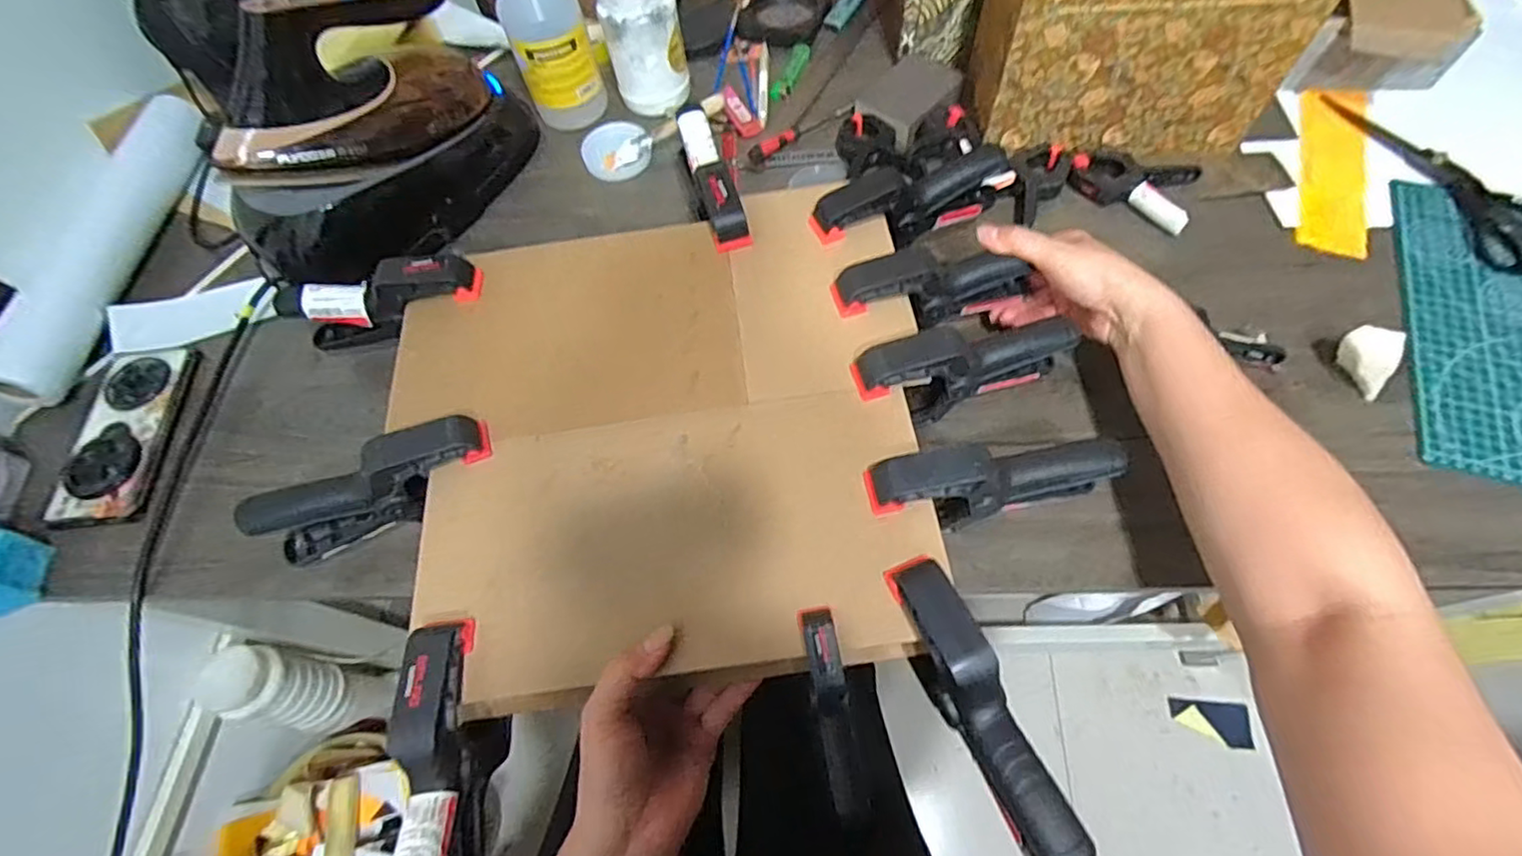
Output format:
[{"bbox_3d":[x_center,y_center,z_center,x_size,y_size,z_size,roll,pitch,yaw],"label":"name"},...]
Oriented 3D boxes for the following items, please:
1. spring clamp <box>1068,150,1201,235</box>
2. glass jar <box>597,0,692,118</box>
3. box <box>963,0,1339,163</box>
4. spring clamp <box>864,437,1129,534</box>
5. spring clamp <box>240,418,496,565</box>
[{"bbox_3d":[0.345,-0.229,0.596,0.107,0.017,0.076,27,68,16],"label":"spring clamp"},{"bbox_3d":[-0.120,-0.401,0.653,0.076,0.108,0.076,-17,64,-5],"label":"glass jar"},{"bbox_3d":[0.330,-0.361,0.576,0.233,0.169,0.133,-1,63,3],"label":"box"},{"bbox_3d":[0.151,0.041,0.421,0.162,0.075,0.038,-8,63,0],"label":"spring clamp"},{"bbox_3d":[-0.263,0.038,0.437,0.154,0.068,0.050,-28,64,9],"label":"spring clamp"}]

